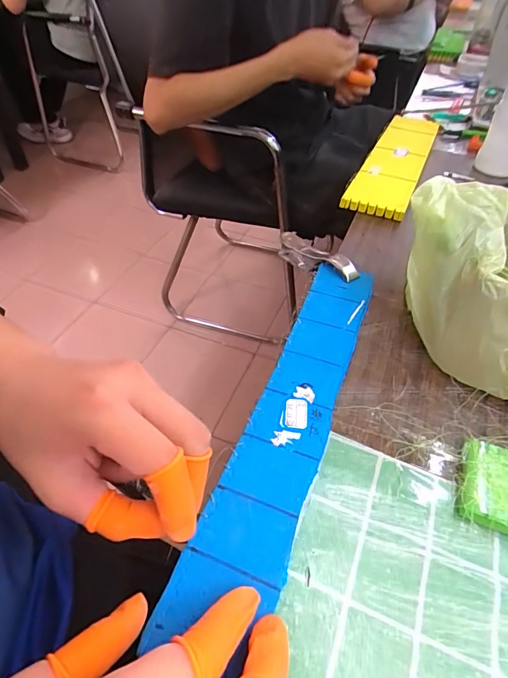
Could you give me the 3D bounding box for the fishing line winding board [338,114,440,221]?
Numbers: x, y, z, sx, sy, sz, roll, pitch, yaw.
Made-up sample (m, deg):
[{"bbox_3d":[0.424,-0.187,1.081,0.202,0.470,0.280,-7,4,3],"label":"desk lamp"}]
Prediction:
[{"bbox_3d":[0.227,-0.288,0.621,0.082,0.018,0.373,20,49,16],"label":"fishing line winding board"}]

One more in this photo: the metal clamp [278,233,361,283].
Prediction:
[{"bbox_3d":[0.067,-0.088,0.435,0.019,0.035,0.113,-29,40,-26],"label":"metal clamp"}]

